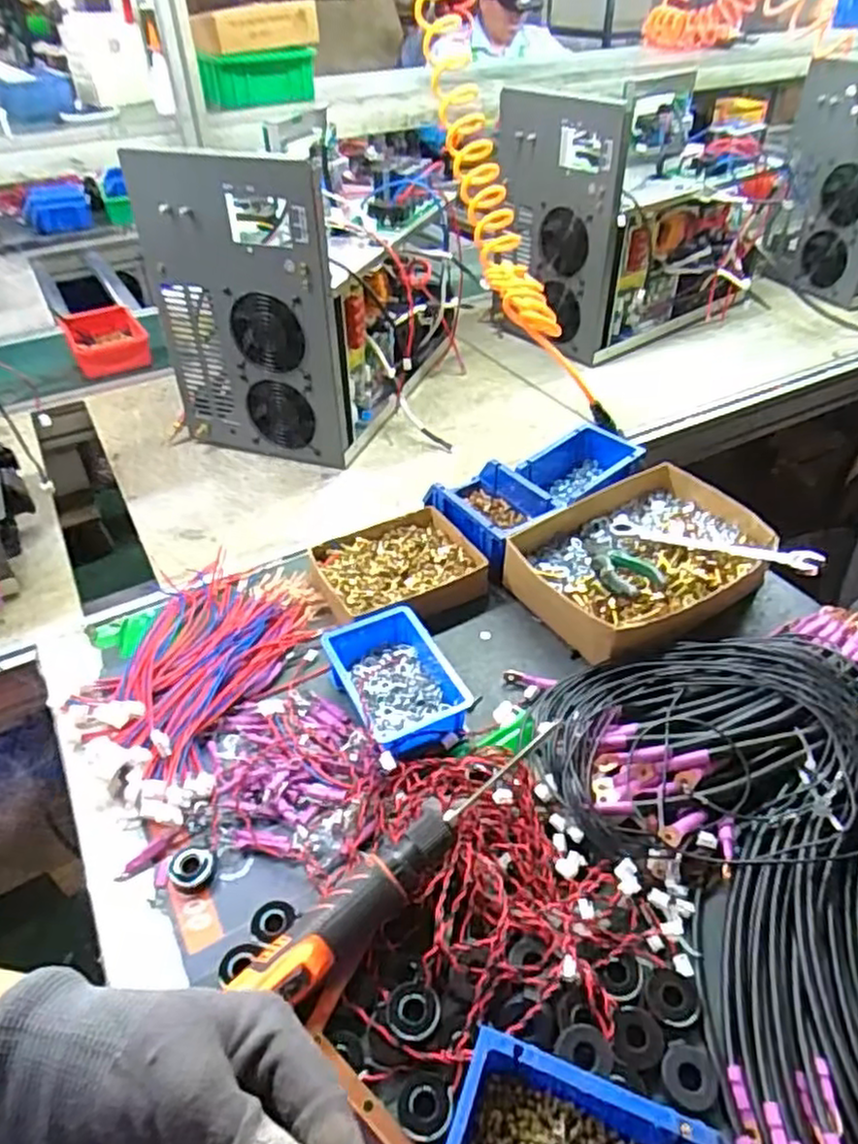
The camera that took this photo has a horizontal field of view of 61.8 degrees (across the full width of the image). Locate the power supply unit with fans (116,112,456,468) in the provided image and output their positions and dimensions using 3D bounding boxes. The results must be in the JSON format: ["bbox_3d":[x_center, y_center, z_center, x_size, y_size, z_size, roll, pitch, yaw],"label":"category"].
[{"bbox_3d":[-0.155,-0.441,1.099,0.321,0.394,0.430,13,43,17],"label":"power supply unit with fans"}]

